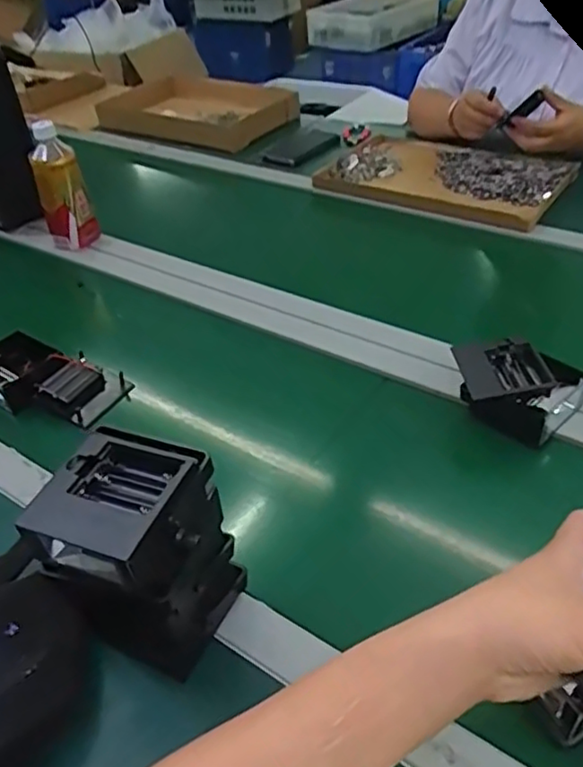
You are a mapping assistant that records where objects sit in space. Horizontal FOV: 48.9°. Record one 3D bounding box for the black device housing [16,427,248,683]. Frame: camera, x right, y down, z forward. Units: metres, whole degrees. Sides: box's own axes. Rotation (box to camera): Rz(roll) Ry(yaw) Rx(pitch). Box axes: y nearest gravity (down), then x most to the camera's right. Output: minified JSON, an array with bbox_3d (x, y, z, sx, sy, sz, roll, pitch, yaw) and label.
[{"bbox_3d":[-0.106,0.118,0.443,0.105,0.147,0.099,13,43,20],"label":"black device housing"}]

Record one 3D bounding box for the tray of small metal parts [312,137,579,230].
[{"bbox_3d":[0.265,-0.364,1.120,0.401,0.032,0.273,21,46,27],"label":"tray of small metal parts"}]

